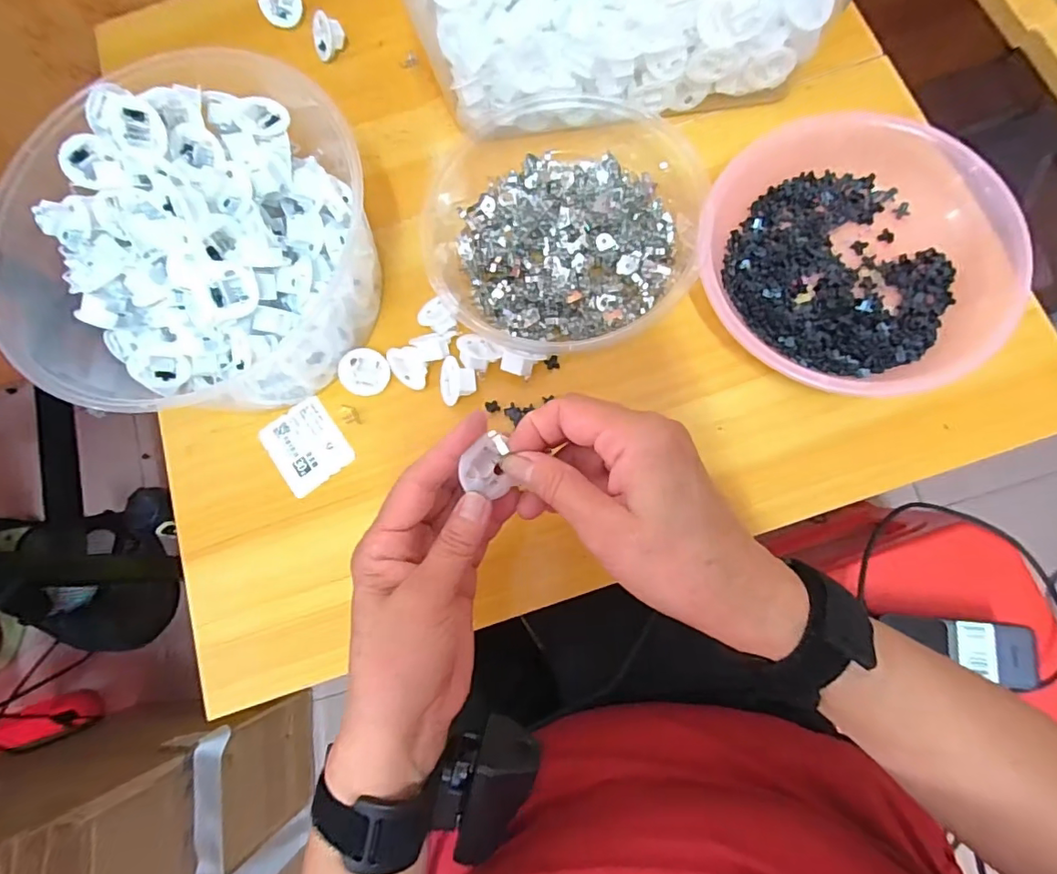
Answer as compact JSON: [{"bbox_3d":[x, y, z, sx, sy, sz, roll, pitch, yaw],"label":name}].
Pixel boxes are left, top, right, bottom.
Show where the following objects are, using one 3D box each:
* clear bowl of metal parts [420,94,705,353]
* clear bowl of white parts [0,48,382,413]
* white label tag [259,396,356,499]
[{"bbox_3d":[0.021,-0.154,0.371,0.183,0.053,0.186,-1,79,5],"label":"clear bowl of metal parts"},{"bbox_3d":[-0.215,-0.132,0.349,0.208,0.079,0.215,-1,79,5],"label":"clear bowl of white parts"},{"bbox_3d":[-0.157,0.006,0.375,0.049,0.004,0.061,-36,76,-7],"label":"white label tag"}]

